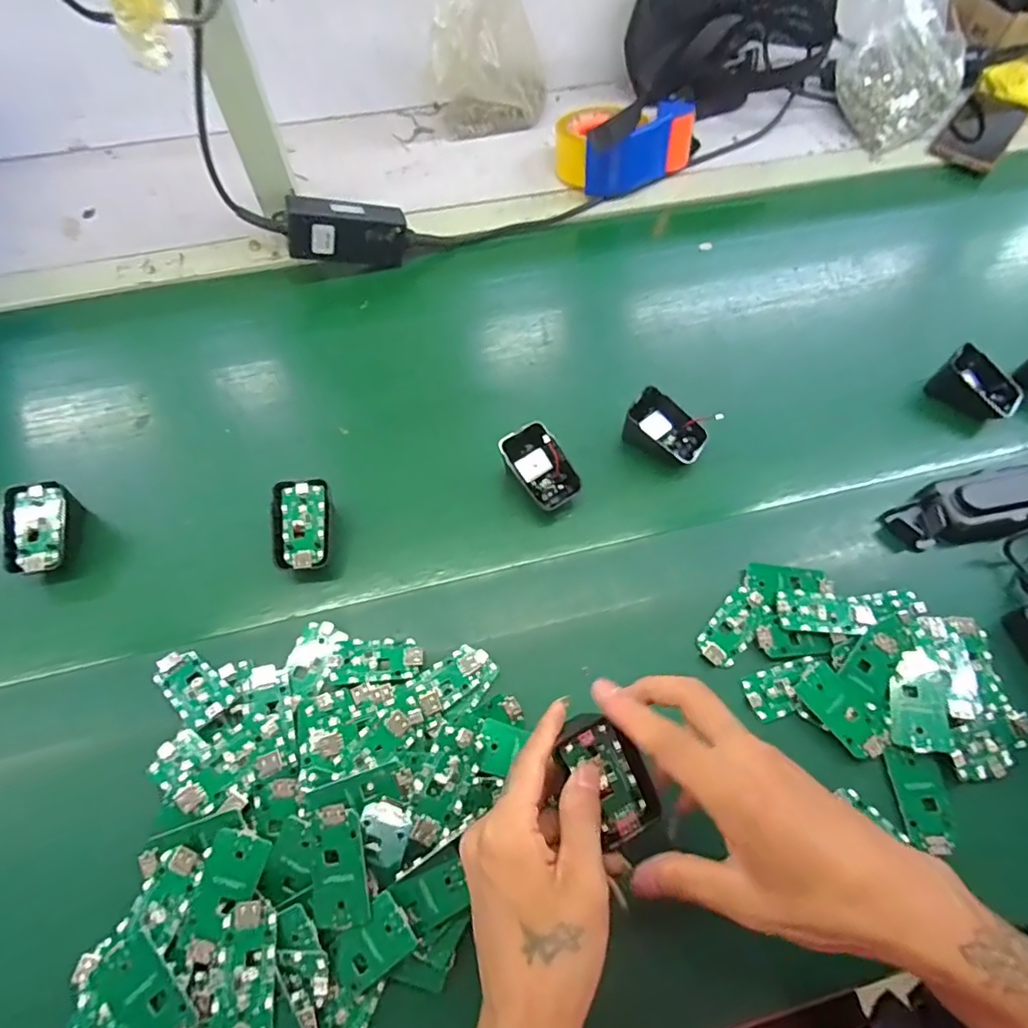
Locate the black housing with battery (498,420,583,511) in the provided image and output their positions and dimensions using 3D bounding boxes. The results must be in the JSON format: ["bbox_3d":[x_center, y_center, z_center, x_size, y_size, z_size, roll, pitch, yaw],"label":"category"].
[{"bbox_3d":[0.021,-0.037,0.453,0.047,0.035,0.062,-28,65,-17],"label":"black housing with battery"}]

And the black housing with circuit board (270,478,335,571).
[{"bbox_3d":[-0.162,0.010,0.433,0.045,0.023,0.068,-4,78,-7],"label":"black housing with circuit board"}]

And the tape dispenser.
[{"bbox_3d":[0.128,-0.443,0.657,0.155,0.075,0.103,-22,64,-13],"label":"tape dispenser"}]

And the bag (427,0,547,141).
[{"bbox_3d":[-0.031,-0.539,0.659,0.140,0.166,0.085,3,61,0],"label":"bag"}]

